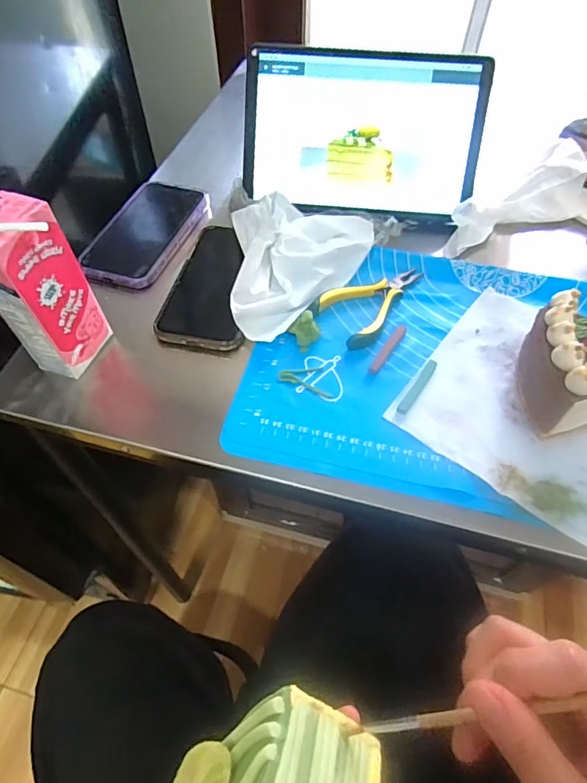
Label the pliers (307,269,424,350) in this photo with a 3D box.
[{"bbox_3d":[0.074,-0.087,0.440,0.114,0.014,0.061,-38,65,-22],"label":"pliers"}]

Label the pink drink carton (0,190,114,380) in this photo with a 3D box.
[{"bbox_3d":[-0.185,-0.070,0.358,0.036,0.140,0.058,21,59,13],"label":"pink drink carton"}]

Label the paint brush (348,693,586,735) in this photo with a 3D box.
[{"bbox_3d":[0.089,0.115,0.175,0.155,0.004,0.005,-27,53,25],"label":"paint brush"}]

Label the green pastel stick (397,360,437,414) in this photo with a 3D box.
[{"bbox_3d":[0.101,-0.005,0.388,0.008,0.004,0.059,30,62,18],"label":"green pastel stick"}]

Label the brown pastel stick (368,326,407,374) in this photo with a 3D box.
[{"bbox_3d":[0.081,-0.036,0.406,0.009,0.004,0.061,28,61,17],"label":"brown pastel stick"}]

